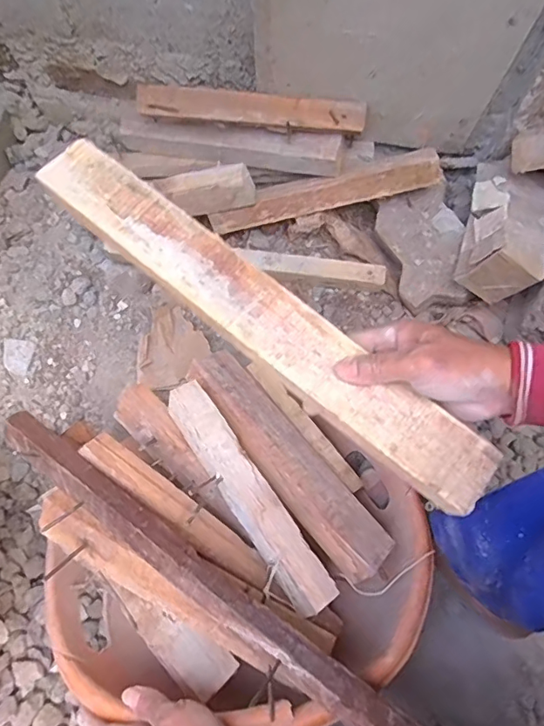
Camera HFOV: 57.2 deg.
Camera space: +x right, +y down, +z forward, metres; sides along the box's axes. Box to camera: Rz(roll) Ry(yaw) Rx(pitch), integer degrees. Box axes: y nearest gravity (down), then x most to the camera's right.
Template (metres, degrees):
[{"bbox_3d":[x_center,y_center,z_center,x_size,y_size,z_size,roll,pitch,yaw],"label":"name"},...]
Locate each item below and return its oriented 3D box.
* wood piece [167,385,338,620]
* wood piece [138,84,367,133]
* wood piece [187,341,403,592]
[{"bbox_3d":[-0.029,0.139,0.548,0.049,0.040,0.277,-34,75,-9],"label":"wood piece"},{"bbox_3d":[-0.031,-0.348,0.681,0.310,0.026,0.035,8,73,3],"label":"wood piece"},{"bbox_3d":[0.016,0.108,0.583,0.067,0.039,0.306,-39,76,-10],"label":"wood piece"}]

